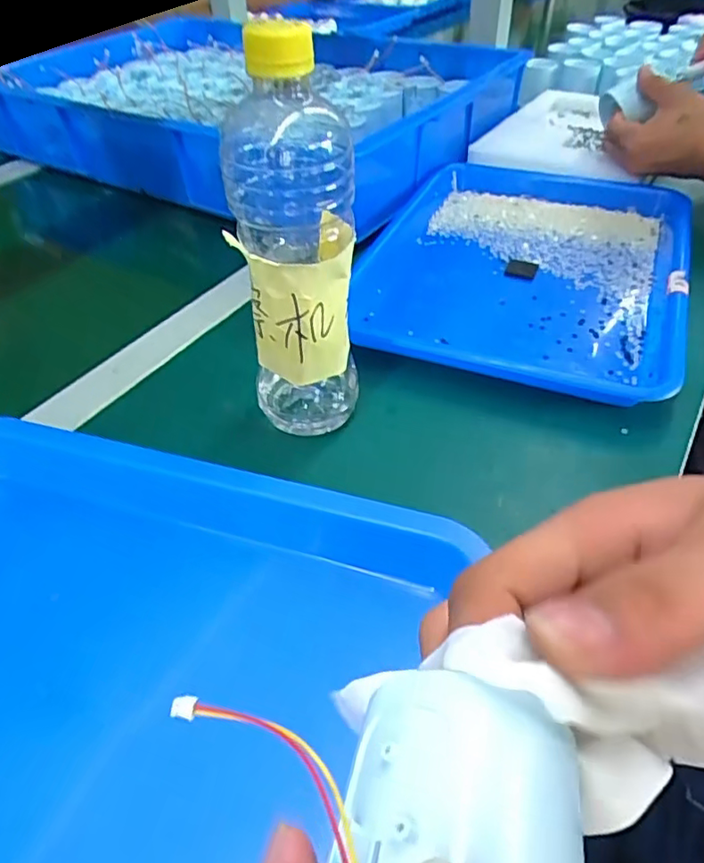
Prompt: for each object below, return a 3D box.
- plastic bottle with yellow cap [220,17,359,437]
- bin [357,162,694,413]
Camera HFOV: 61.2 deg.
[{"bbox_3d":[-0.031,-0.091,0.334,0.069,0.227,0.071,-4,44,-1],"label":"plastic bottle with yellow cap"},{"bbox_3d":[0.151,-0.146,0.521,0.262,0.039,0.325,16,47,19],"label":"bin"}]

